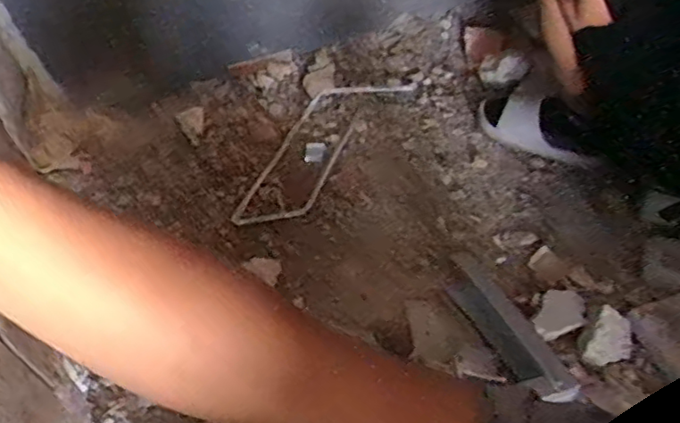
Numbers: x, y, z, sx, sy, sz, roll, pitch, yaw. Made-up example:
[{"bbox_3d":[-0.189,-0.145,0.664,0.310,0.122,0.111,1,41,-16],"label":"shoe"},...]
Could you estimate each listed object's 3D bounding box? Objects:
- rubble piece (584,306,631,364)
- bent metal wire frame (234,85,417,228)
[{"bbox_3d":[0.425,0.199,0.925,0.058,0.027,0.095,25,57,20],"label":"rubble piece"},{"bbox_3d":[-0.044,-0.145,1.260,0.170,0.048,0.515,29,59,23],"label":"bent metal wire frame"}]

